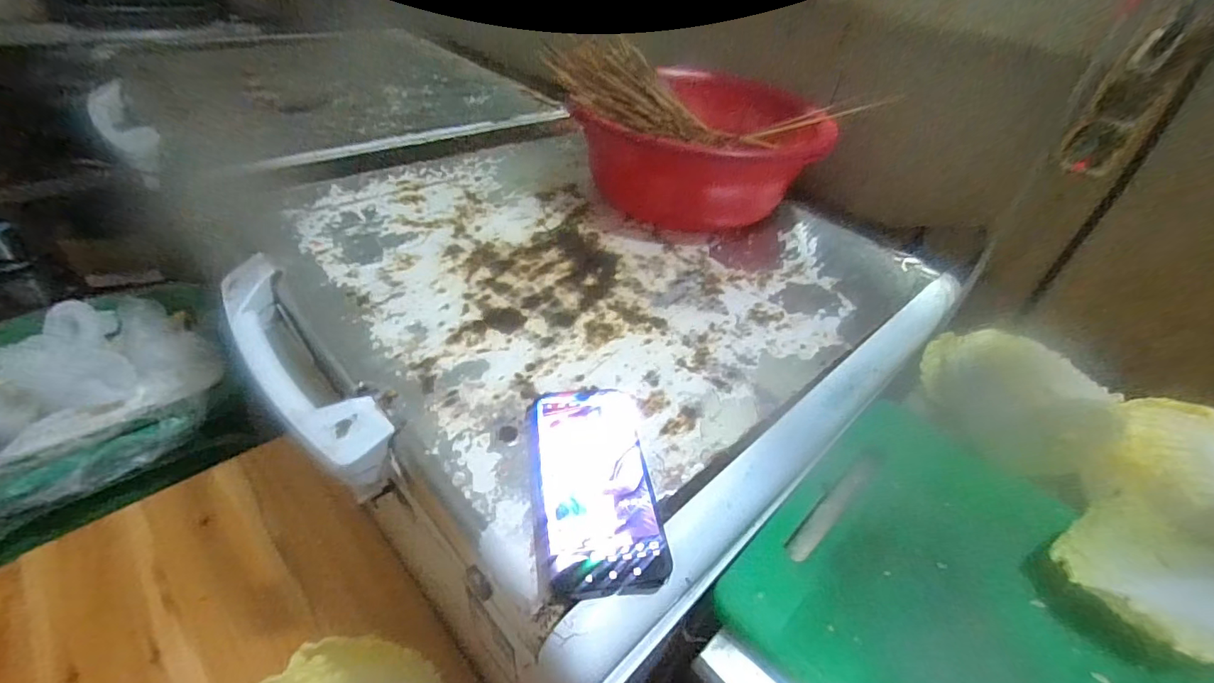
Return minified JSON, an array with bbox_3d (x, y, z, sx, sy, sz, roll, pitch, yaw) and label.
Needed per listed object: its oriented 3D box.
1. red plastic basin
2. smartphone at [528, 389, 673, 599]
[{"bbox_3d":[0.130,-0.289,0.759,0.309,0.131,0.309,2,41,-6],"label":"red plastic basin"},{"bbox_3d":[-0.011,0.098,0.367,0.083,0.014,0.161,-1,41,-10],"label":"smartphone"}]

